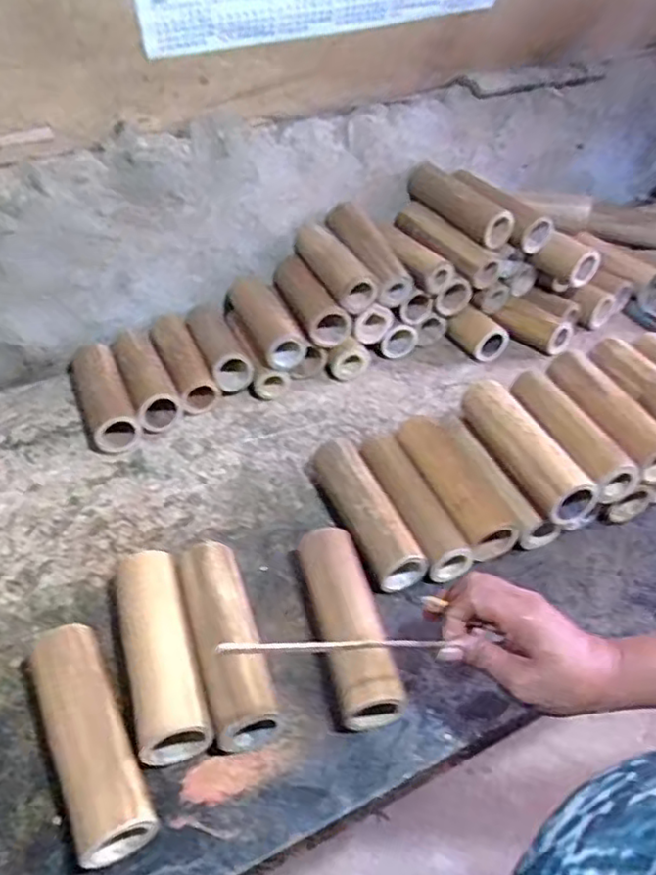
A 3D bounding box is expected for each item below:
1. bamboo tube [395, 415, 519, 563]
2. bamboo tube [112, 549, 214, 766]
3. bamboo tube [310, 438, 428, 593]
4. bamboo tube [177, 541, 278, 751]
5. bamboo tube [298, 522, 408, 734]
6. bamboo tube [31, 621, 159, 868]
[{"bbox_3d":[0.131,0.052,0.721,0.058,0.052,0.181,-16,46,-18],"label":"bamboo tube"},{"bbox_3d":[-0.151,0.184,0.576,0.063,0.063,0.185,-13,45,-15],"label":"bamboo tube"},{"bbox_3d":[0.036,0.079,0.697,0.054,0.059,0.188,-16,46,-18],"label":"bamboo tube"},{"bbox_3d":[-0.089,0.179,0.584,0.056,0.060,0.179,-13,45,-15],"label":"bamboo tube"},{"bbox_3d":[0.016,0.165,0.602,0.057,0.056,0.193,-8,44,-11],"label":"bamboo tube"},{"bbox_3d":[-0.188,0.236,0.518,0.057,0.062,0.172,-22,47,-20],"label":"bamboo tube"}]

